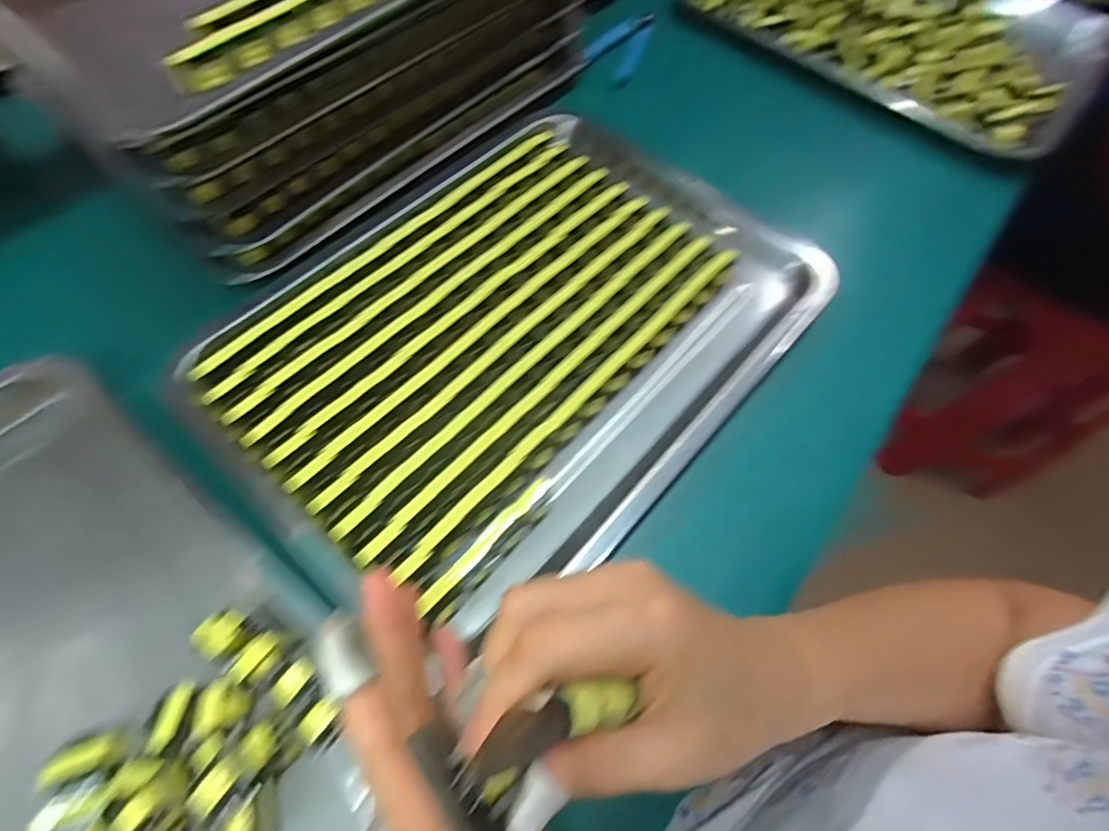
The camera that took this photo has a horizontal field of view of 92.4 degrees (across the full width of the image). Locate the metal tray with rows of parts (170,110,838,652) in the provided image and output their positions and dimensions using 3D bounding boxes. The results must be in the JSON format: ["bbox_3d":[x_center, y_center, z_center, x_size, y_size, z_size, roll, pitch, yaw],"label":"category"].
[{"bbox_3d":[-0.020,-0.065,0.357,0.281,0.019,0.378,41,69,15],"label":"metal tray with rows of parts"}]

